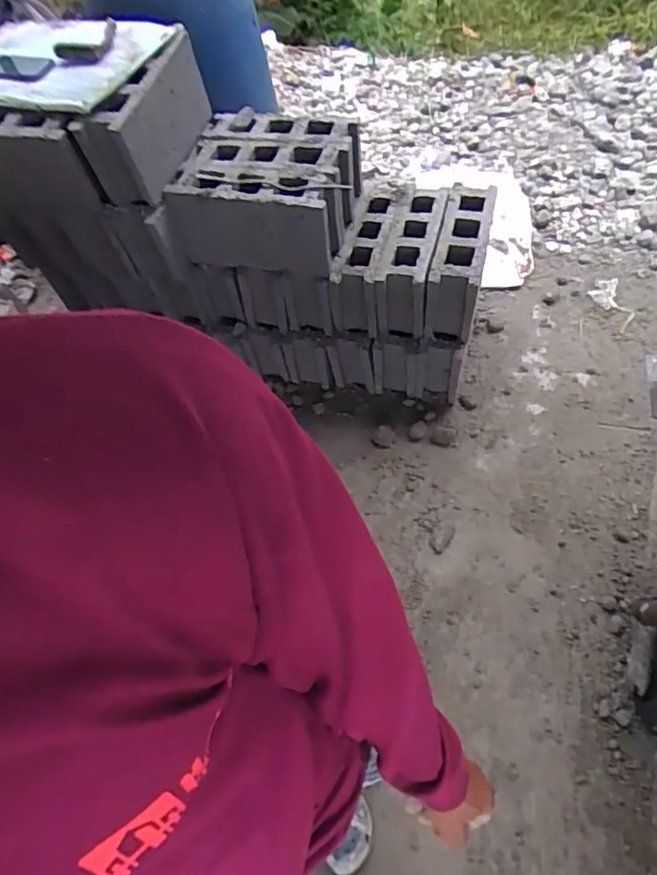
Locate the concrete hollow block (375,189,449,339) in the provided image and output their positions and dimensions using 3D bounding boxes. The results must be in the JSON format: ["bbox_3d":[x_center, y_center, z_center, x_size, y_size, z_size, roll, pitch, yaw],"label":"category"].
[{"bbox_3d":[0.235,-0.490,1.566,0.129,0.197,0.380,9,60,15],"label":"concrete hollow block"}]

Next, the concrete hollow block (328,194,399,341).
[{"bbox_3d":[0.105,-0.497,1.588,0.121,0.188,0.368,6,59,13],"label":"concrete hollow block"}]

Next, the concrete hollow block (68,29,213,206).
[{"bbox_3d":[-0.429,-0.767,1.370,0.132,0.213,0.386,10,60,15],"label":"concrete hollow block"}]

